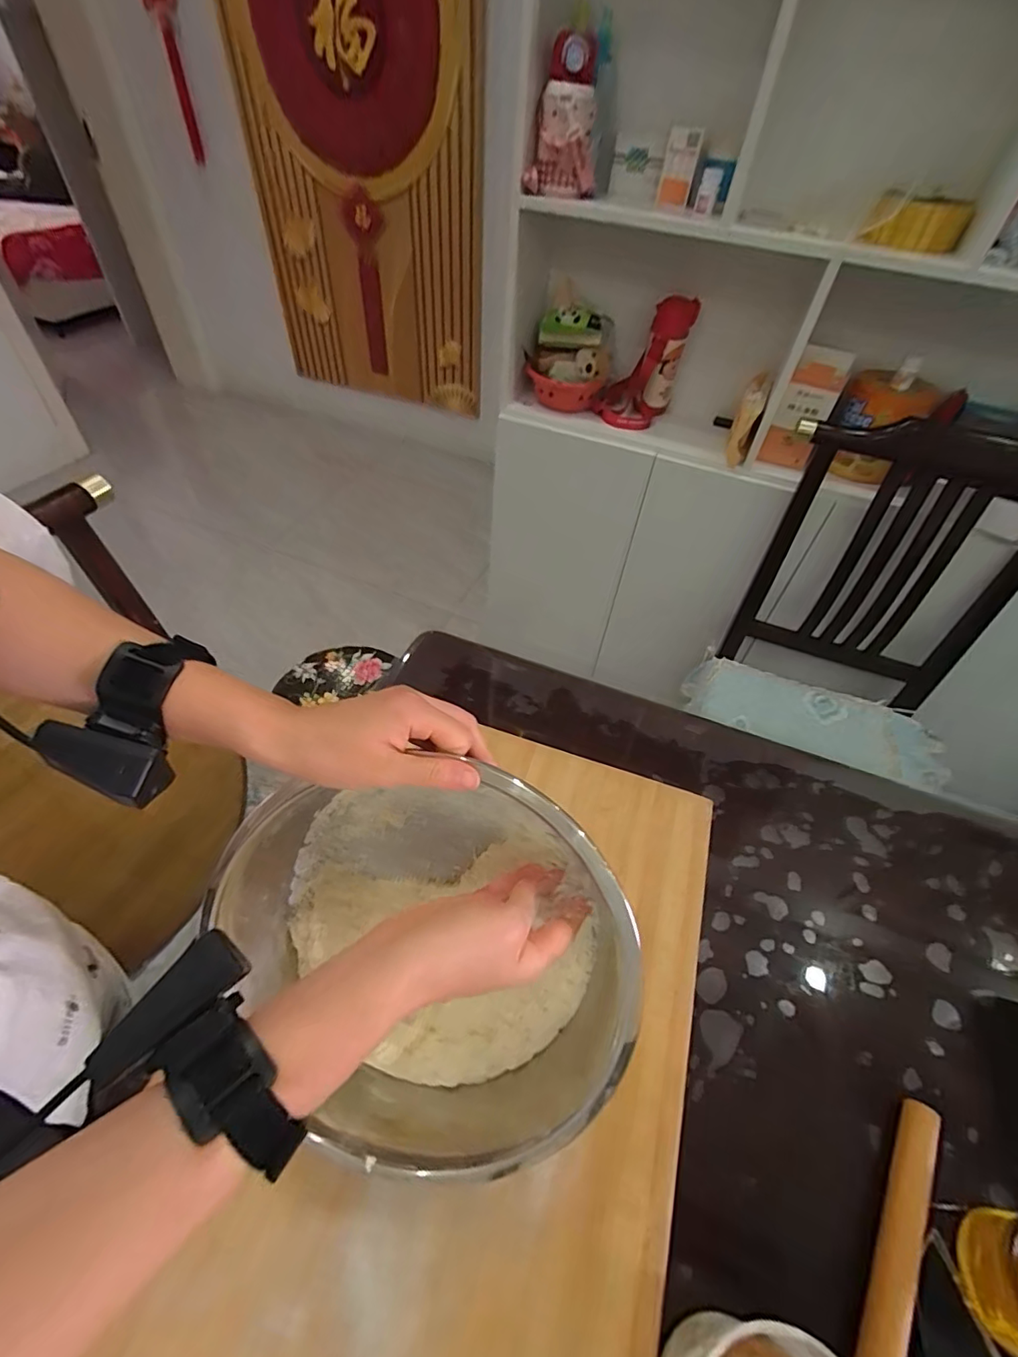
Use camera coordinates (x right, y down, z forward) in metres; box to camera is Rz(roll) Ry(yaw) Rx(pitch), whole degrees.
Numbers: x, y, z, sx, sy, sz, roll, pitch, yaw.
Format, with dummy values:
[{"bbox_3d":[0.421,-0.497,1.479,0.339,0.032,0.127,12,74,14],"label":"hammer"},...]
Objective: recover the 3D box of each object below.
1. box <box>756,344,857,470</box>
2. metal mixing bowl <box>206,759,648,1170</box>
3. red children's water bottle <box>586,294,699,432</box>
[{"bbox_3d":[0.585,-0.530,1.063,0.092,0.199,0.093,23,51,14],"label":"box"},{"bbox_3d":[-0.057,0.216,0.422,0.281,0.138,0.272,3,49,-3],"label":"metal mixing bowl"},{"bbox_3d":[0.288,-0.685,1.156,0.159,0.227,0.174,21,51,13],"label":"red children's water bottle"}]

